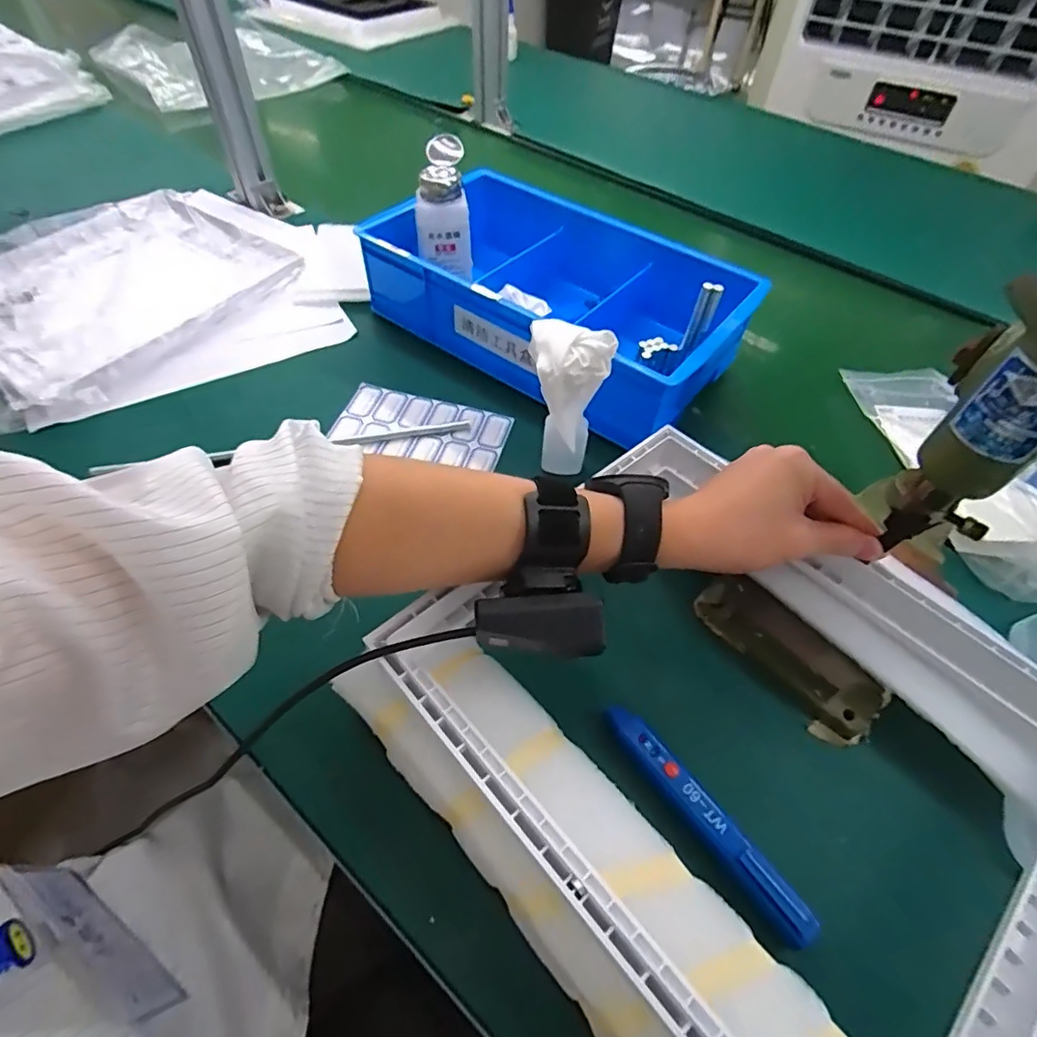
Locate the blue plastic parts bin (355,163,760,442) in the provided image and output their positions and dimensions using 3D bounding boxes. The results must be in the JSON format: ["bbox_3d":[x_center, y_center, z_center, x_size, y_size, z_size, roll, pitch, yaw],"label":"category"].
[{"bbox_3d":[0.039,-0.219,0.550,0.347,0.093,0.227,35,60,22],"label":"blue plastic parts bin"}]

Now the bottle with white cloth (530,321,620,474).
[{"bbox_3d":[0.039,-0.081,0.387,0.057,0.101,0.039,-5,30,-7],"label":"bottle with white cloth"}]

